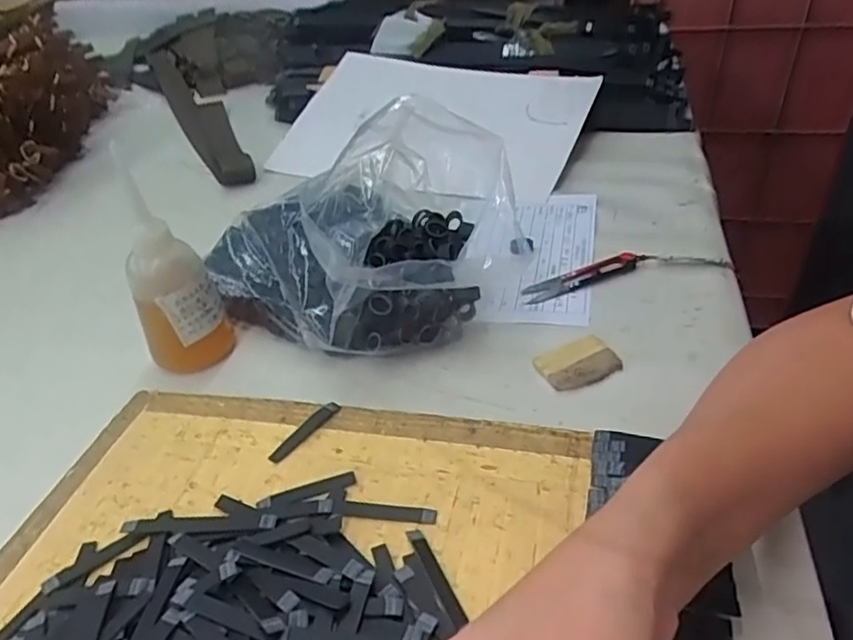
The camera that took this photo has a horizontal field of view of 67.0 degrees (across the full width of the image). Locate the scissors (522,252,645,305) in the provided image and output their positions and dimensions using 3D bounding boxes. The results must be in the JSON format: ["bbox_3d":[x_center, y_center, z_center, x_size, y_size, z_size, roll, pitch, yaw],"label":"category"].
[{"bbox_3d":[0.132,-0.036,0.541,0.107,0.010,0.022,-15,38,-12],"label":"scissors"}]

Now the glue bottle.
[{"bbox_3d":[-0.192,-0.039,0.473,0.054,0.154,0.047,4,38,13],"label":"glue bottle"}]

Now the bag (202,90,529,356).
[{"bbox_3d":[-0.062,-0.081,0.521,0.242,0.146,0.180,26,48,35],"label":"bag"}]

